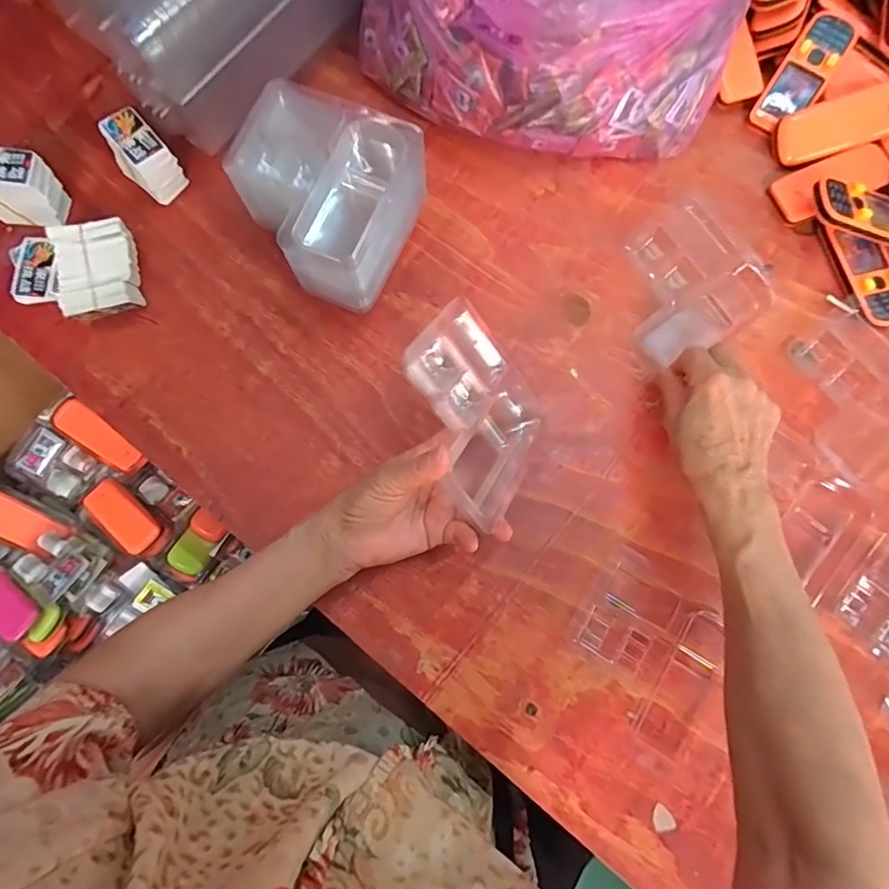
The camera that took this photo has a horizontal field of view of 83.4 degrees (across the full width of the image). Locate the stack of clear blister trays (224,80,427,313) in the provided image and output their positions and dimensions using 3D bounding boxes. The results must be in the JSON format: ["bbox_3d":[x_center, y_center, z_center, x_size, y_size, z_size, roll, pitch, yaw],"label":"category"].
[{"bbox_3d":[-0.097,-0.189,0.391,0.132,0.098,0.125,26,80,4],"label":"stack of clear blister trays"}]

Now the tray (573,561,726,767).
[{"bbox_3d":[0.154,0.160,0.368,0.111,0.020,0.101,32,80,5],"label":"tray"}]

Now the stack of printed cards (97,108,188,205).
[{"bbox_3d":[-0.253,-0.241,0.421,0.039,0.050,0.053,-43,82,-8],"label":"stack of printed cards"}]

